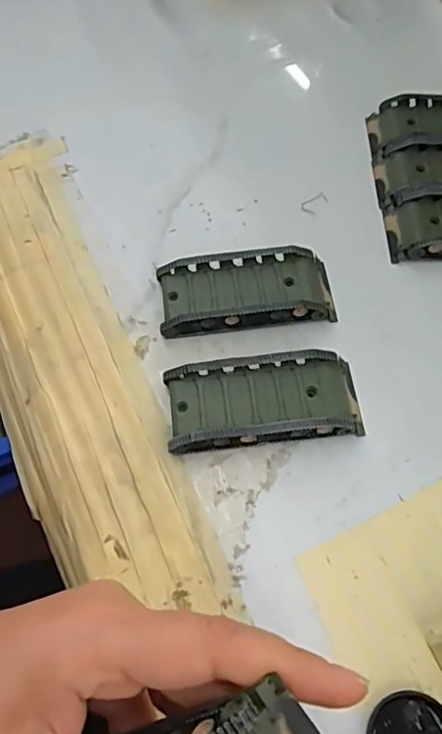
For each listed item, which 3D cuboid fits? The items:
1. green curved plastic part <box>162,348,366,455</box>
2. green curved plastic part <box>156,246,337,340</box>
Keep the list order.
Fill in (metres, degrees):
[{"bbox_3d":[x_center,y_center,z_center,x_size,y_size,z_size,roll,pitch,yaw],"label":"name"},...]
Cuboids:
[{"bbox_3d":[0.022,0.017,0.289,0.095,0.019,0.044,-6,62,-3],"label":"green curved plastic part"},{"bbox_3d":[0.015,-0.043,0.322,0.096,0.021,0.043,-6,62,-3],"label":"green curved plastic part"}]

